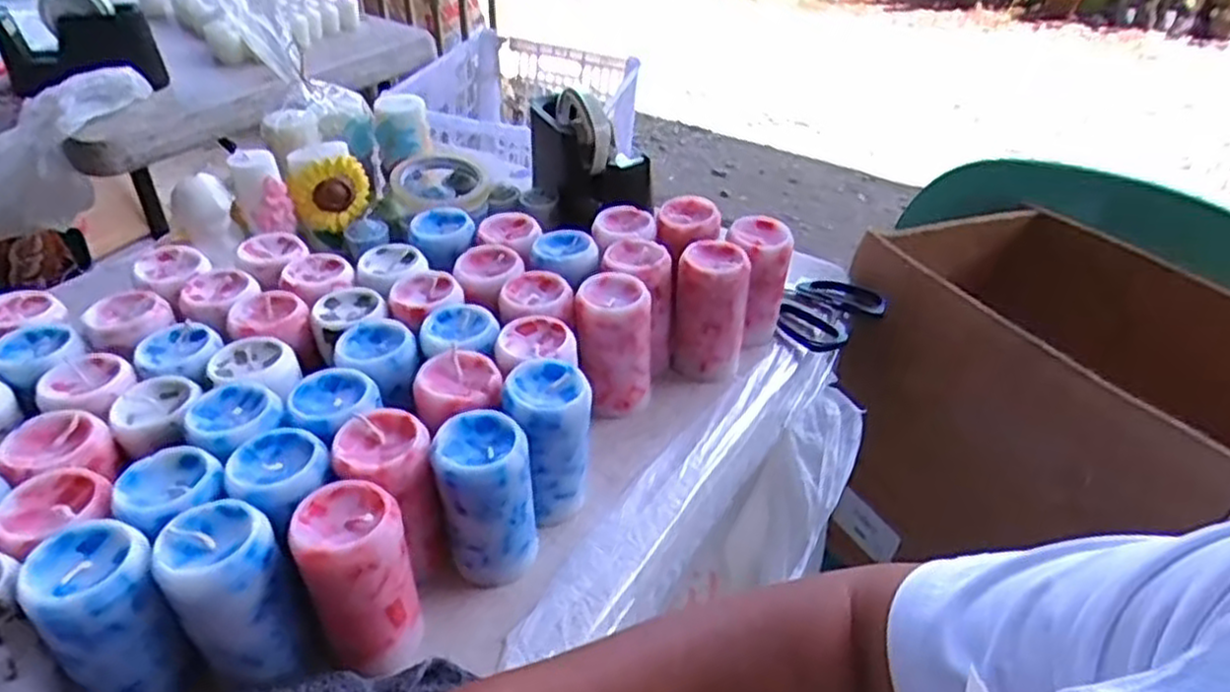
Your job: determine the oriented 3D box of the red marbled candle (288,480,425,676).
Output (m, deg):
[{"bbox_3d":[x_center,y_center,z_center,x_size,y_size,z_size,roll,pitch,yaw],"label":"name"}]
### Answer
[{"bbox_3d":[-0.127,0.116,0.389,0.048,0.083,0.052,-12,40,-18],"label":"red marbled candle"}]

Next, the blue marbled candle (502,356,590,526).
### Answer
[{"bbox_3d":[-0.040,0.059,0.466,0.050,0.093,0.049,-17,42,-23],"label":"blue marbled candle"}]

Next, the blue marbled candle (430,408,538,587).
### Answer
[{"bbox_3d":[-0.072,0.086,0.435,0.049,0.089,0.048,-4,38,-8],"label":"blue marbled candle"}]

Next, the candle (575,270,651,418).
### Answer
[{"bbox_3d":[-0.001,-0.001,0.555,0.054,0.091,0.047,3,38,1],"label":"candle"}]

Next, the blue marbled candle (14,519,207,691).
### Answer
[{"bbox_3d":[-0.236,0.131,0.367,0.047,0.089,0.051,-25,45,-31],"label":"blue marbled candle"}]

